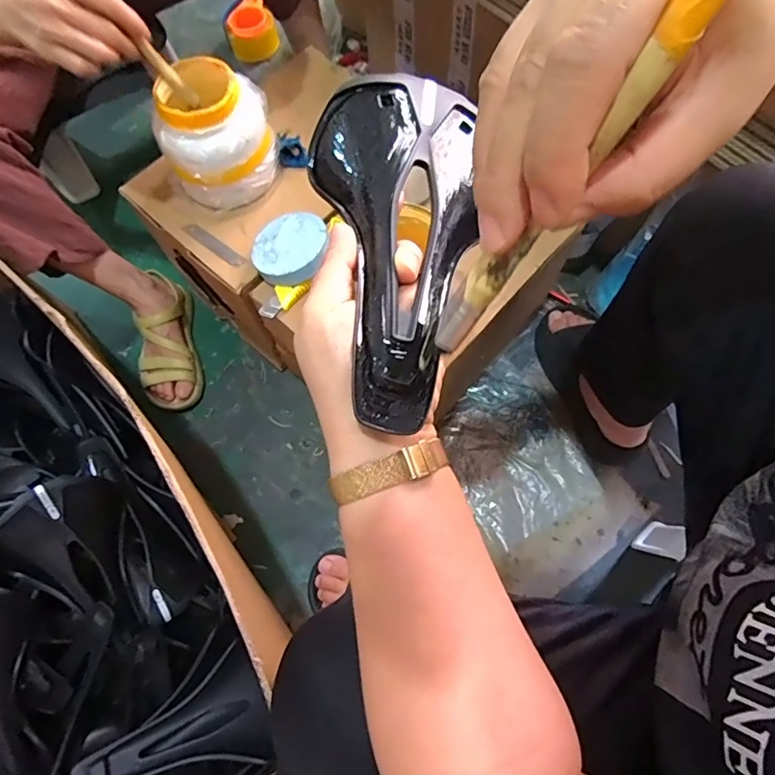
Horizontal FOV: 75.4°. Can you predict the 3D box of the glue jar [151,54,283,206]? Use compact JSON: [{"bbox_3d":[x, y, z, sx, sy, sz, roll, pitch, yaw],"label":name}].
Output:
[{"bbox_3d":[-0.210,-0.311,0.624,0.132,0.129,0.132,-1,69,2],"label":"glue jar"}]

